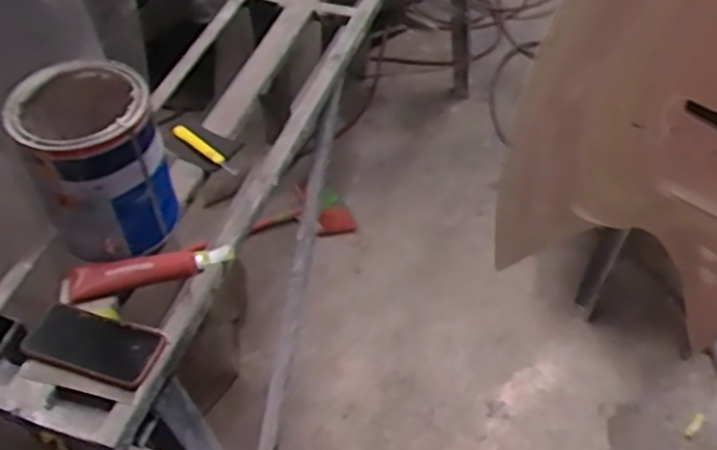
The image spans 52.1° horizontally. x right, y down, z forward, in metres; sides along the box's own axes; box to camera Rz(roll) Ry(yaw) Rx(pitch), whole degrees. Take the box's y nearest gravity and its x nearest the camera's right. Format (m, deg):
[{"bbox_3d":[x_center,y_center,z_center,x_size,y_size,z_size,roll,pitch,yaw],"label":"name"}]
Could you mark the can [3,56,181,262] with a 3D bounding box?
[{"bbox_3d":[-0.330,-0.079,0.939,0.158,0.204,0.163,-3,49,3],"label":"can"}]

